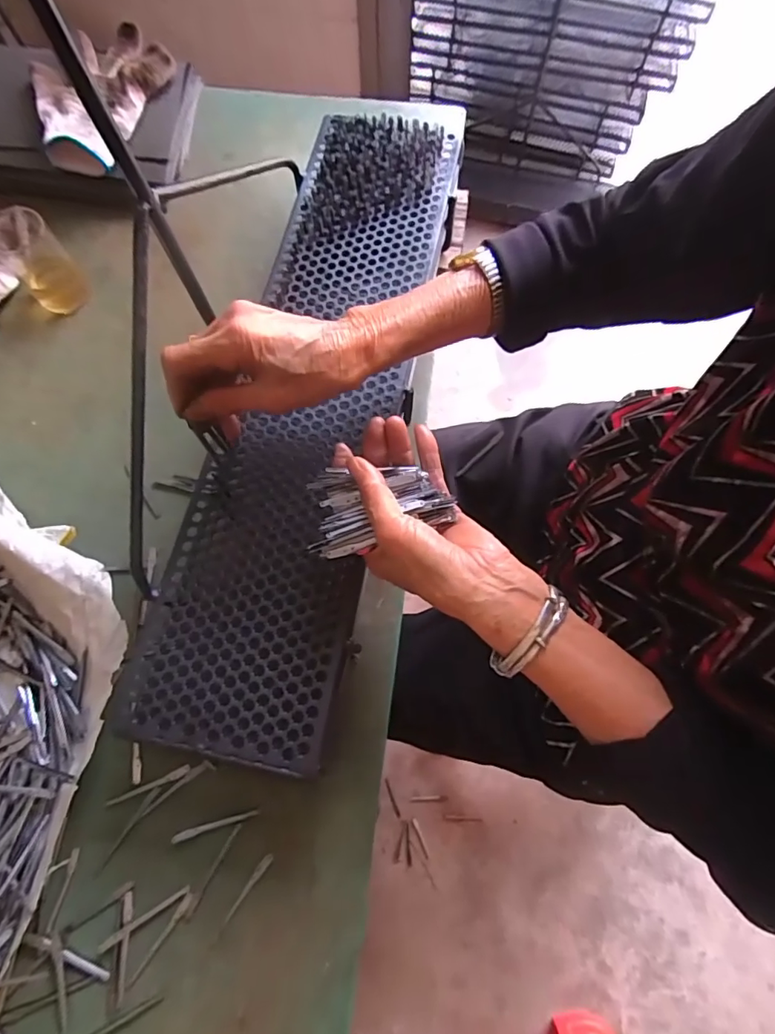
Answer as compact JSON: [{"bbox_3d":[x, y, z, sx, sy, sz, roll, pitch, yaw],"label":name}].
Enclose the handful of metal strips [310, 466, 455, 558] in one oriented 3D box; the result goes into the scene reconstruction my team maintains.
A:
[{"bbox_3d":[-0.004,-0.008,0.334,0.094,0.018,0.060,-4,71,-2],"label":"handful of metal strips"}]

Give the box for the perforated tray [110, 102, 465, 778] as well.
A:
[{"bbox_3d":[-0.060,-0.109,0.409,0.148,0.018,0.586,12,76,3],"label":"perforated tray"}]

